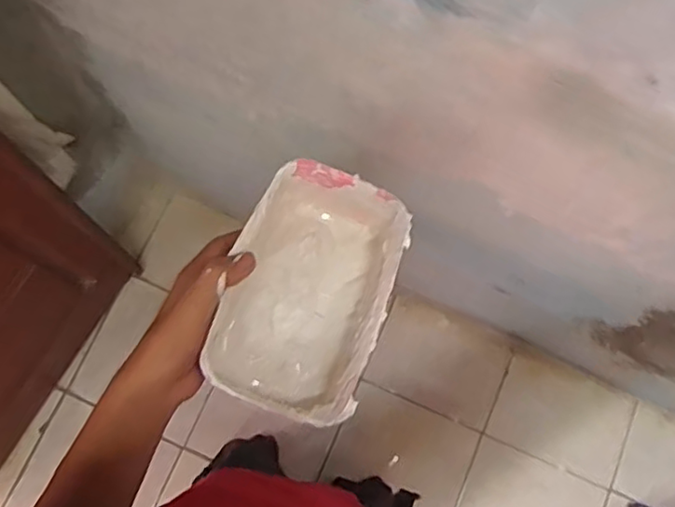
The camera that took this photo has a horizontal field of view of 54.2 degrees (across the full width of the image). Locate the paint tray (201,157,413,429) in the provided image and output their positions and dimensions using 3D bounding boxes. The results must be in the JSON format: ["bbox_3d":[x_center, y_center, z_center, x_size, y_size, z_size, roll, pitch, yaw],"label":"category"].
[{"bbox_3d":[-0.021,0.031,0.514,0.115,0.085,0.180,18,76,5],"label":"paint tray"}]

